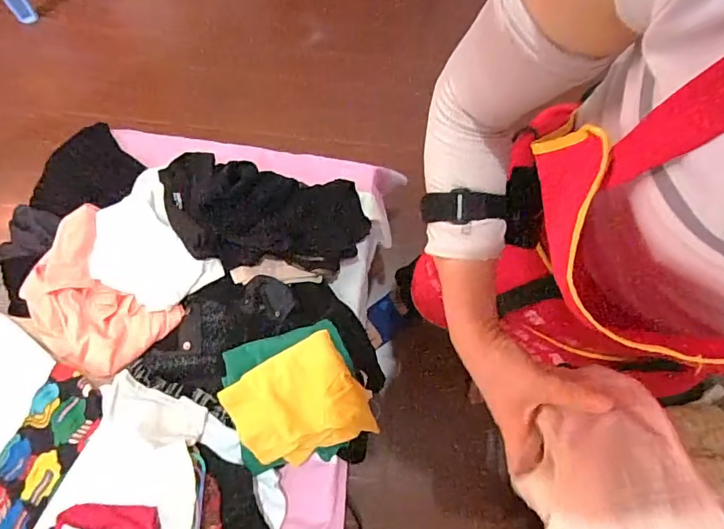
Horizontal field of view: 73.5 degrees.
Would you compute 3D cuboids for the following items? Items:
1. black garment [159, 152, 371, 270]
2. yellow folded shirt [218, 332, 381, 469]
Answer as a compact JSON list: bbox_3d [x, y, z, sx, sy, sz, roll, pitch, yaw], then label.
[{"bbox_3d":[-0.172,-0.082,0.788,0.345,0.063,0.179,13,76,2],"label":"black garment"},{"bbox_3d":[-0.089,0.191,0.662,0.173,0.042,0.147,-27,78,-8],"label":"yellow folded shirt"}]

